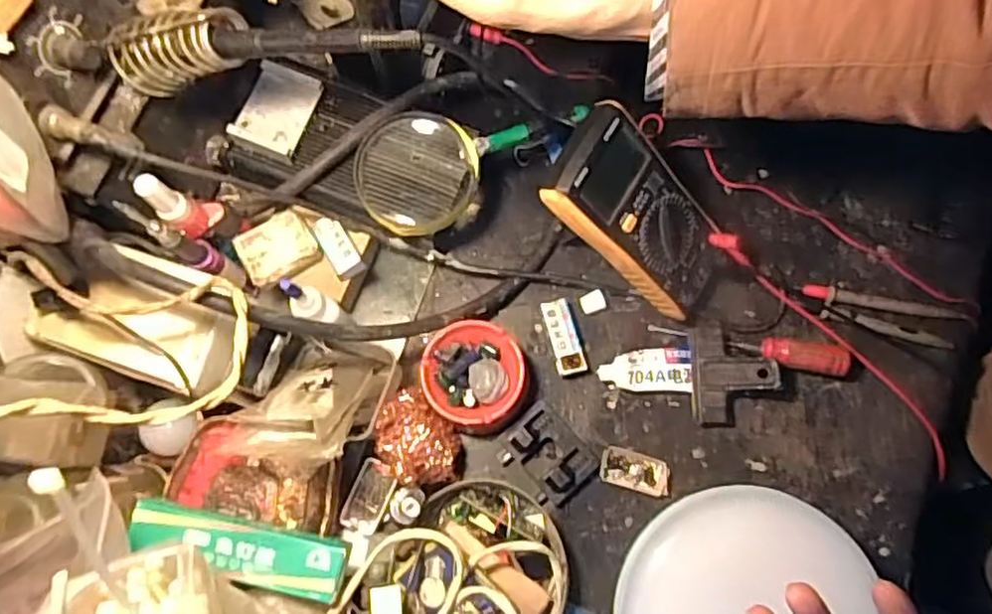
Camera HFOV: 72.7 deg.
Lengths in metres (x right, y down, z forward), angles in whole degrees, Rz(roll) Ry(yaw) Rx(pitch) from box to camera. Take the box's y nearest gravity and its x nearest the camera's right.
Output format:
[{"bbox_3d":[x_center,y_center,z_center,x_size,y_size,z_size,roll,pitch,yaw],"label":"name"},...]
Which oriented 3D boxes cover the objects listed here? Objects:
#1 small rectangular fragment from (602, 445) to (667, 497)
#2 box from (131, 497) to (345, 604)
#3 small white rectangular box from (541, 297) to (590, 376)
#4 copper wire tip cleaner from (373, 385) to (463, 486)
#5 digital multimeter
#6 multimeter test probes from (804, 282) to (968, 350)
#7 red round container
[{"bbox_3d":[0.108,0.127,0.527,0.051,0.012,0.028,14,76,3],"label":"small rectangular fragment"},{"bbox_3d":[-0.169,0.161,0.449,0.138,0.033,0.036,12,76,2],"label":"box"},{"bbox_3d":[0.055,0.026,0.551,0.023,0.022,0.061,-16,76,-4],"label":"small white rectangular box"},{"bbox_3d":[-0.055,0.099,0.503,0.065,0.047,0.063,0,76,-1],"label":"copper wire tip cleaner"},{"bbox_3d":[0.105,-0.070,0.515,0.158,0.038,0.086,39,80,-30],"label":"digital multimeter"},{"bbox_3d":[0.321,0.006,0.559,0.126,0.015,0.037,12,76,2],"label":"multimeter test probes"},{"bbox_3d":[-0.017,0.055,0.527,0.076,0.048,0.079,0,76,-1],"label":"red round container"}]

